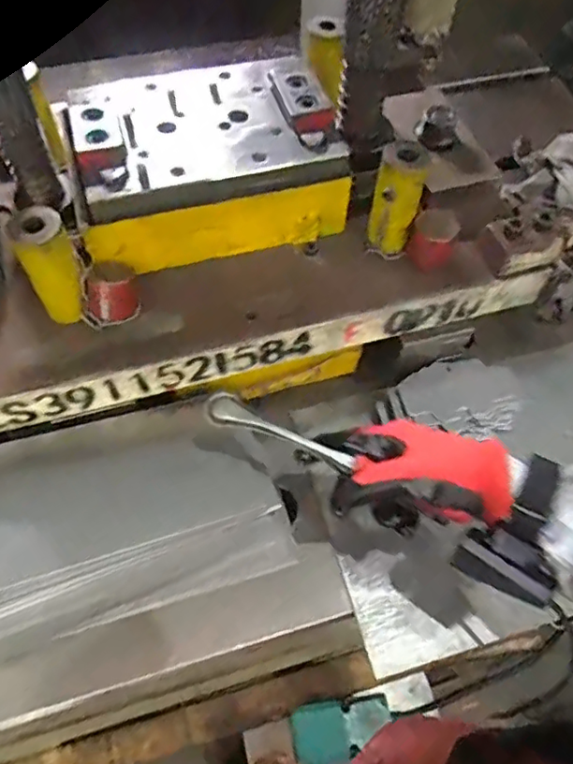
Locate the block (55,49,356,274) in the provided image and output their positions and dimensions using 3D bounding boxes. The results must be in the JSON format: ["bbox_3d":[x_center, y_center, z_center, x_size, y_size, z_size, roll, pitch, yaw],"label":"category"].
[{"bbox_3d":[-0.074,-0.208,0.540,0.227,0.083,0.177,-13,59,-9],"label":"block"}]

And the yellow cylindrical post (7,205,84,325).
[{"bbox_3d":[-0.184,-0.090,0.469,0.040,0.087,0.037,1,58,-1],"label":"yellow cylindrical post"}]

